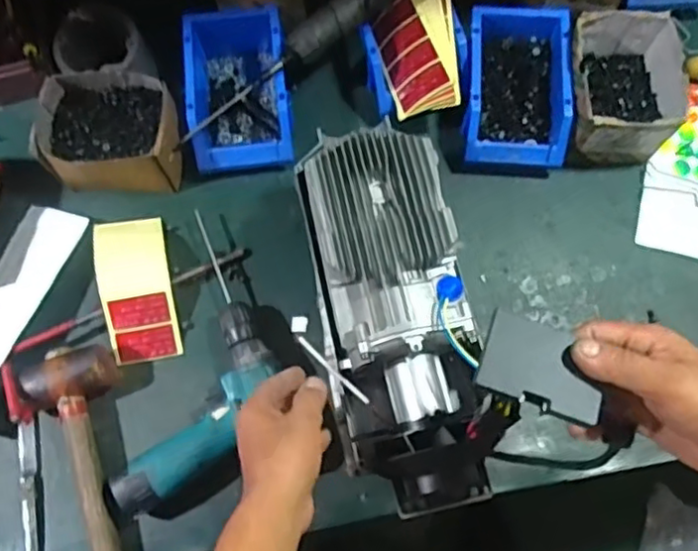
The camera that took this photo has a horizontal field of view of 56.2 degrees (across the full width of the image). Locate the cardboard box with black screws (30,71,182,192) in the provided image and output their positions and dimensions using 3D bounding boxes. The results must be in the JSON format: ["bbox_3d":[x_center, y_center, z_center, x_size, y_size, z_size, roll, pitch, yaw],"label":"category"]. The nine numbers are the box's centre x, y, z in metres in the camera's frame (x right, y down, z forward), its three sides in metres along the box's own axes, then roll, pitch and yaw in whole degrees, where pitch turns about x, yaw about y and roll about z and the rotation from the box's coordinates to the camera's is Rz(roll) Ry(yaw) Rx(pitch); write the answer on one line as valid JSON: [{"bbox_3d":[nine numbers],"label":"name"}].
[{"bbox_3d":[-0.272,-0.162,0.766,0.155,0.082,0.130,-3,72,0],"label":"cardboard box with black screws"}]

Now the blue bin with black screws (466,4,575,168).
[{"bbox_3d":[0.198,-0.225,0.784,0.116,0.073,0.192,3,73,2],"label":"blue bin with black screws"}]

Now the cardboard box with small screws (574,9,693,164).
[{"bbox_3d":[0.318,-0.219,0.770,0.125,0.092,0.152,-4,73,-1],"label":"cardboard box with small screws"}]

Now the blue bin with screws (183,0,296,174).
[{"bbox_3d":[-0.131,-0.227,0.787,0.114,0.080,0.196,-7,72,-1],"label":"blue bin with screws"}]

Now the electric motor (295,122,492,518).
[{"bbox_3d":[0.046,0.038,0.602,0.134,0.121,0.342,-10,83,-2],"label":"electric motor"}]

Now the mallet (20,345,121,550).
[{"bbox_3d":[-0.276,0.211,0.671,0.090,0.052,0.277,-11,73,-3],"label":"mallet"}]

